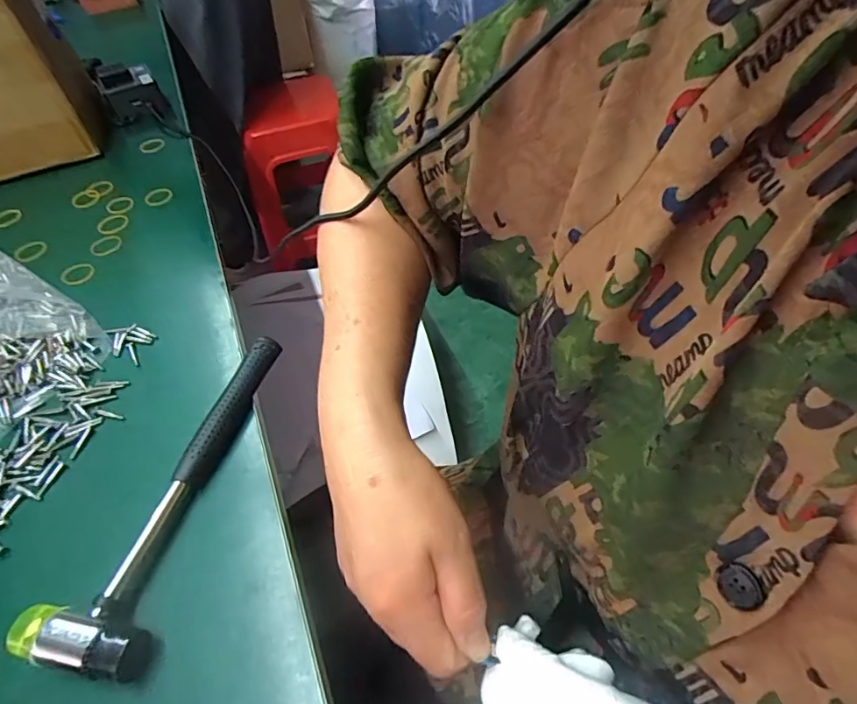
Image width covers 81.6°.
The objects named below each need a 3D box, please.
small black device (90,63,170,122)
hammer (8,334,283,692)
[{"bbox_3d":[-0.426,-0.373,0.711,0.075,0.059,0.070,-33,56,-21],"label":"small black device"},{"bbox_3d":[-0.179,0.082,0.344,0.074,0.026,0.235,5,52,8],"label":"hammer"}]

